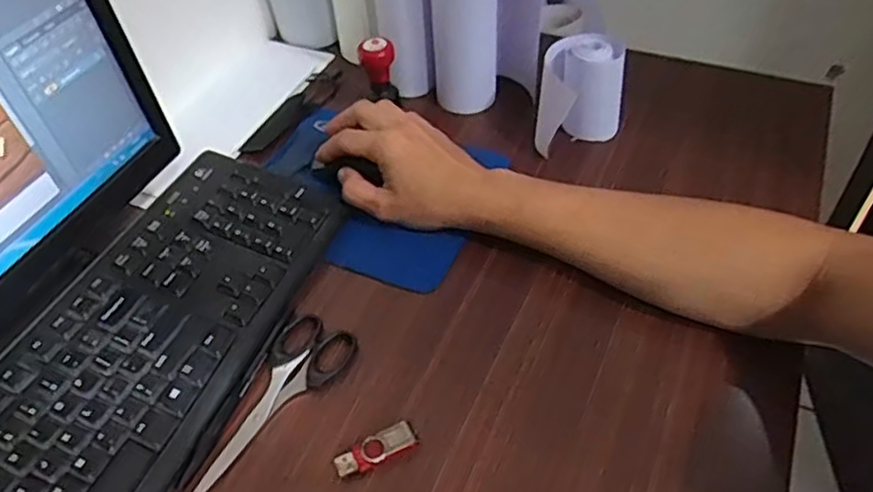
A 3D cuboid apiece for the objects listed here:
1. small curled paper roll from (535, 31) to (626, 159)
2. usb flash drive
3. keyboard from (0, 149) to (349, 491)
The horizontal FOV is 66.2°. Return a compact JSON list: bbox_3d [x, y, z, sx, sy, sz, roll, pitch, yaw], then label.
[{"bbox_3d":[0.129,-0.132,0.598,0.072,0.092,0.072,-2,47,2],"label":"small curled paper roll"},{"bbox_3d":[-0.038,0.128,0.423,0.053,0.007,0.018,-19,52,-19],"label":"usb flash drive"},{"bbox_3d":[-0.223,0.093,0.453,0.157,0.016,0.433,21,52,15],"label":"keyboard"}]

